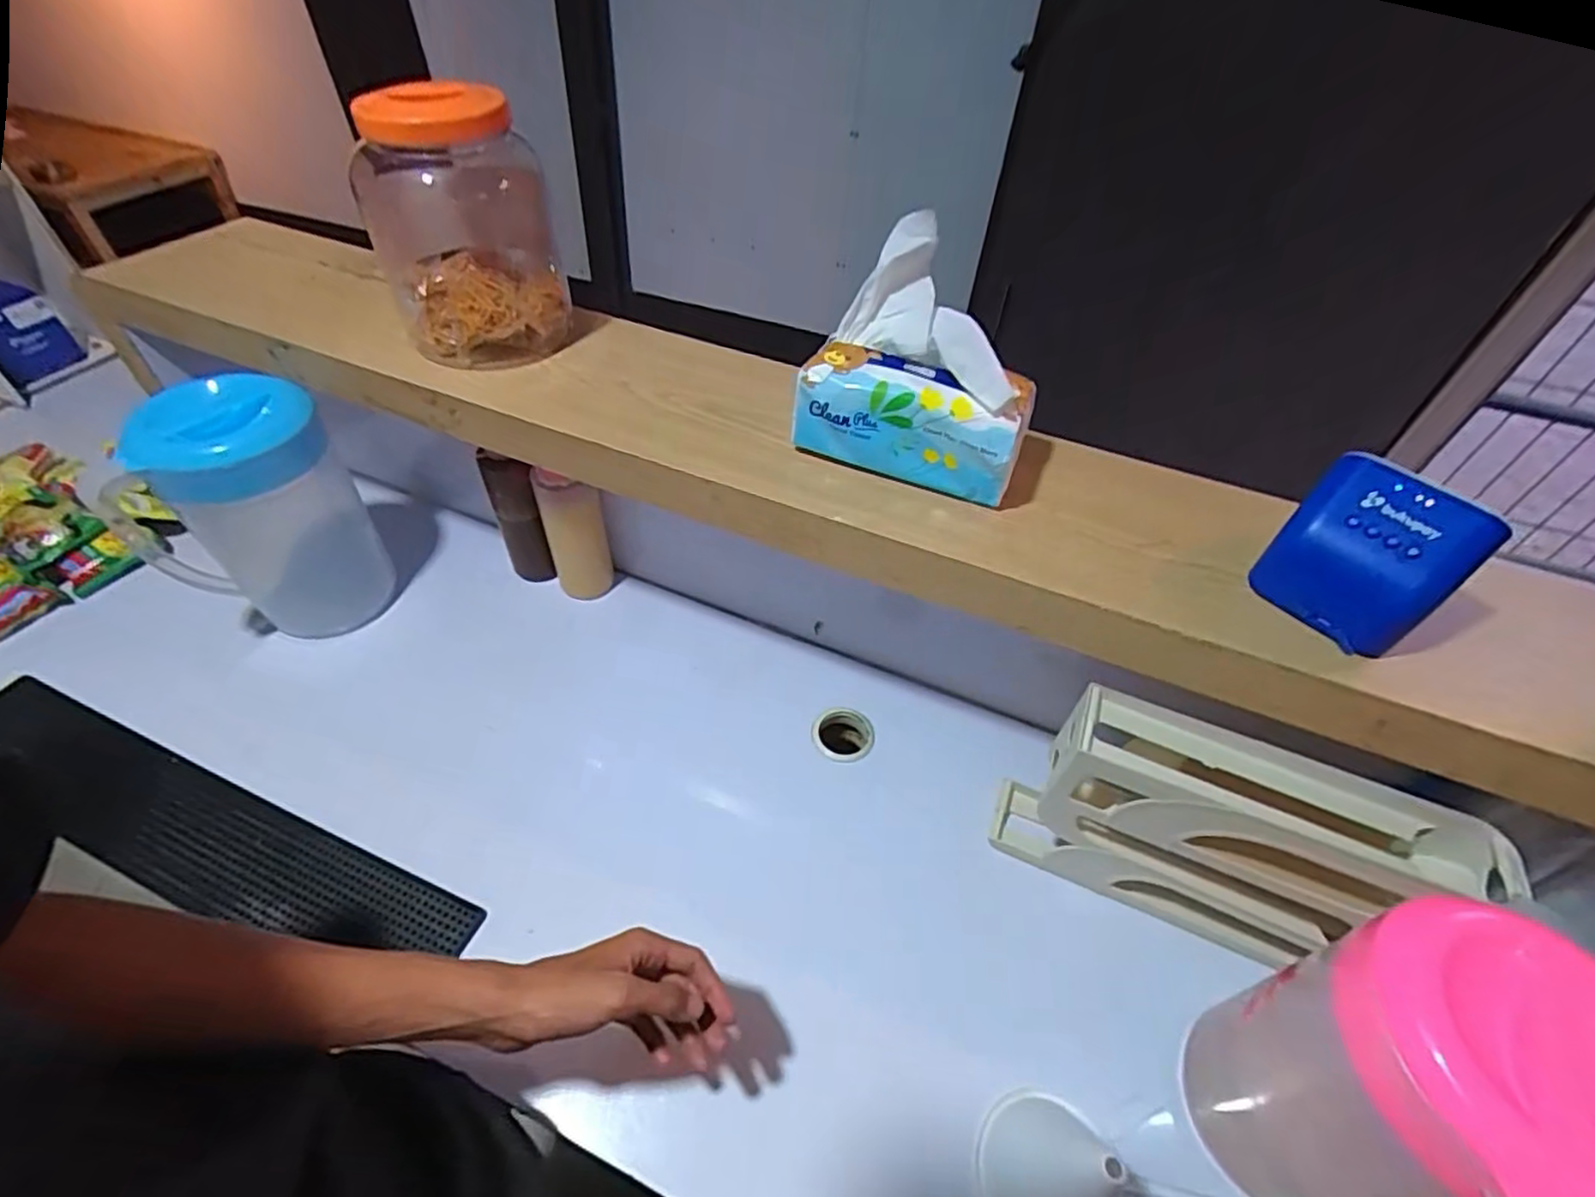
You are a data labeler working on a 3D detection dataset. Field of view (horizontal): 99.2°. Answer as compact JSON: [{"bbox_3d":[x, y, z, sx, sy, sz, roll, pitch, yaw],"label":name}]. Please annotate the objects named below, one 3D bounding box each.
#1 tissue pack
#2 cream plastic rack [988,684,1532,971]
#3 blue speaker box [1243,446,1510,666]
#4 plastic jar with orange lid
[{"bbox_3d":[0.098,-0.182,0.524,0.171,0.150,0.102,17,49,11],"label":"tissue pack"},{"bbox_3d":[0.349,0.201,0.569,0.309,0.188,0.077,19,49,13],"label":"cream plastic rack"},{"bbox_3d":[0.379,-0.030,0.452,0.068,0.092,0.095,-31,57,-28],"label":"blue speaker box"},{"bbox_3d":[-0.308,-0.343,0.614,0.145,0.198,0.167,-18,51,-20],"label":"plastic jar with orange lid"}]

